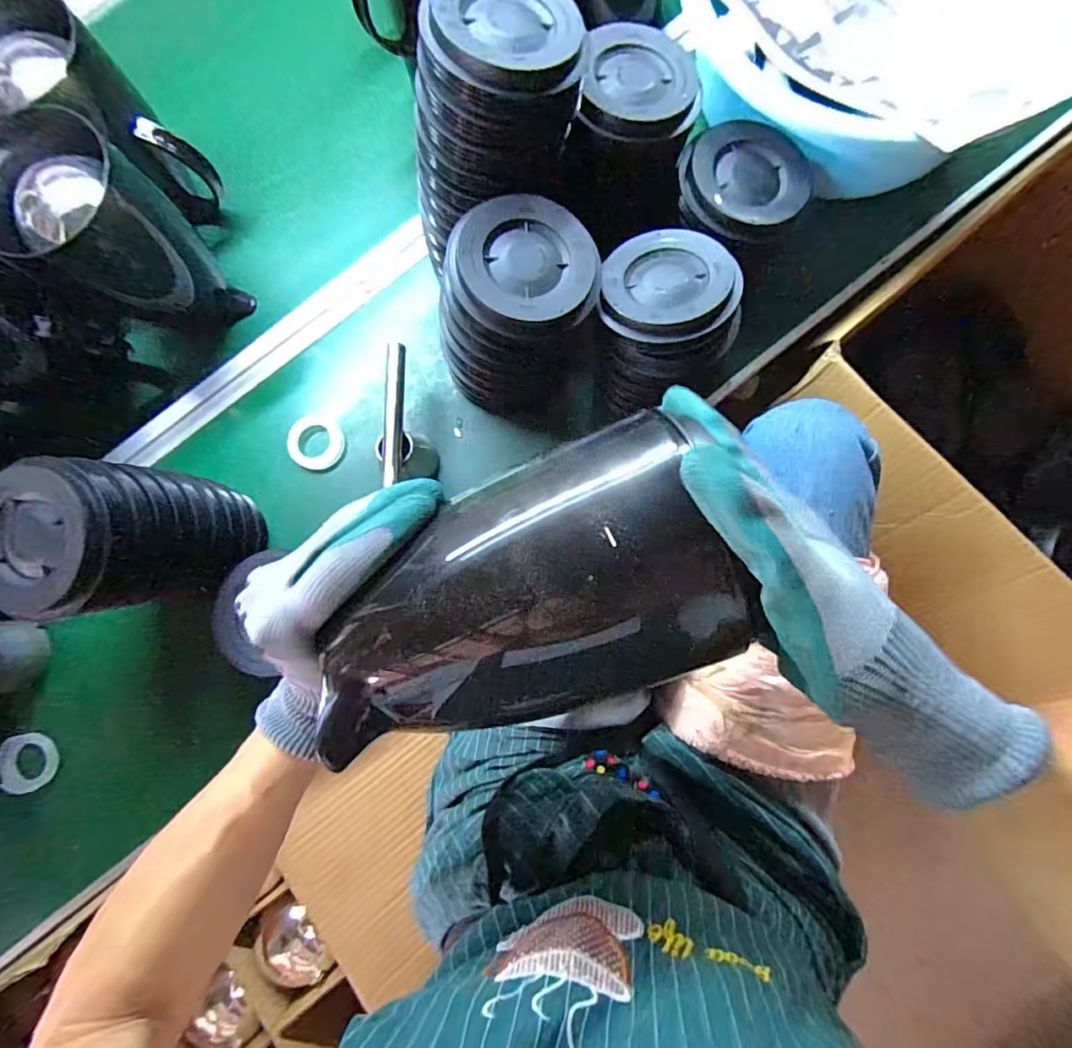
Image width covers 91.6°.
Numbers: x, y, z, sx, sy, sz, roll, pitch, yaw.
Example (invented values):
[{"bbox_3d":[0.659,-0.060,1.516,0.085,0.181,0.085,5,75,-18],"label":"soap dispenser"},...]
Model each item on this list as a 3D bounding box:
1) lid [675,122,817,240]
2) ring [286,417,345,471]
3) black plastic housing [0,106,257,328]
[{"bbox_3d":[0.188,-0.306,0.461,0.109,0.025,0.100,-1,82,4],"label":"lid"},{"bbox_3d":[-0.239,-0.088,0.562,0.059,0.013,0.055,-1,82,4],"label":"ring"},{"bbox_3d":[-0.407,-0.275,0.512,0.123,0.174,0.108,-28,81,-1],"label":"black plastic housing"}]

